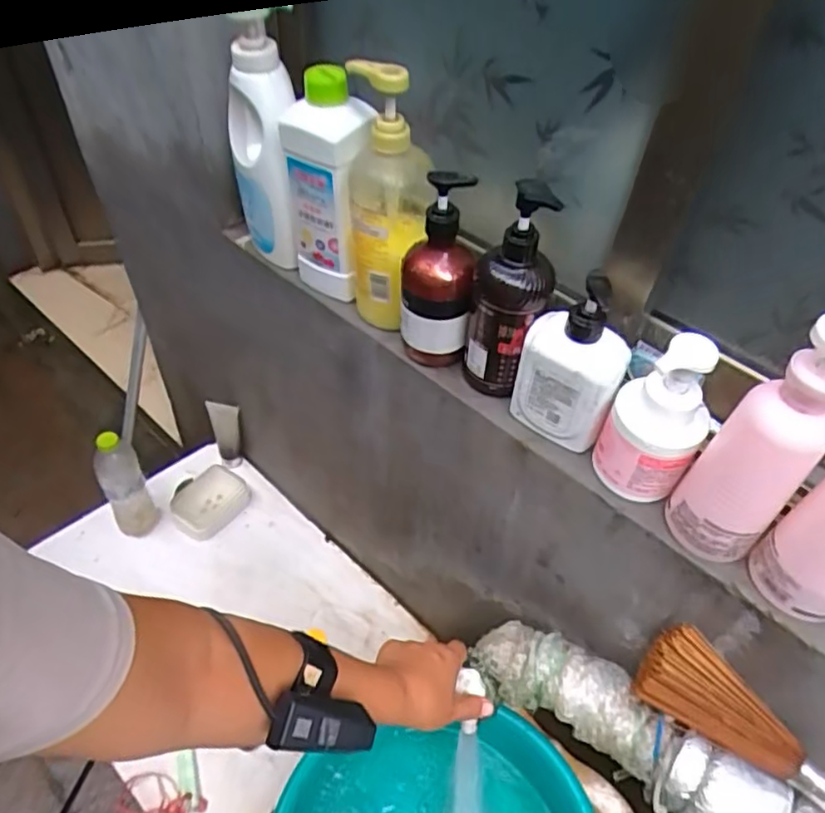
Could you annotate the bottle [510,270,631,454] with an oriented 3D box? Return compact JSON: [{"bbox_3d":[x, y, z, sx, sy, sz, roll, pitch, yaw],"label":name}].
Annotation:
[{"bbox_3d":[0.142,-0.035,0.559,0.090,0.159,0.050,30,53,22],"label":"bottle"}]

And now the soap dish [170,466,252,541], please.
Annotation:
[{"bbox_3d":[-0.368,0.173,1.151,0.108,0.025,0.126,39,60,4],"label":"soap dish"}]

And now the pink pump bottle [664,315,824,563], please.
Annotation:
[{"bbox_3d":[0.257,0.031,0.465,0.054,0.218,0.062,-9,49,-11],"label":"pink pump bottle"}]

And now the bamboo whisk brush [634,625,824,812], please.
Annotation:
[{"bbox_3d":[0.311,0.288,0.524,0.250,0.064,0.065,32,53,23],"label":"bamboo whisk brush"}]

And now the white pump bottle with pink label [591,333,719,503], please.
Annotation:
[{"bbox_3d":[0.204,0.011,0.525,0.076,0.150,0.058,28,52,20],"label":"white pump bottle with pink label"}]

